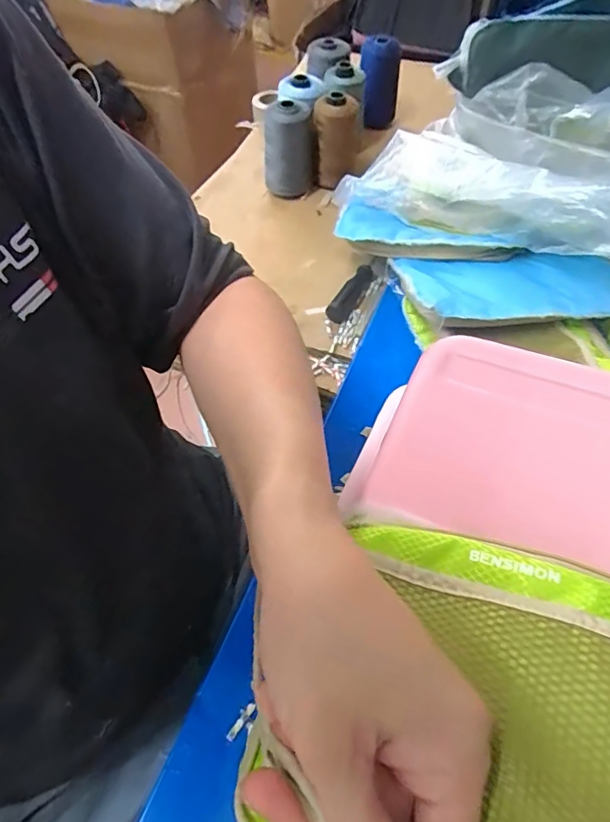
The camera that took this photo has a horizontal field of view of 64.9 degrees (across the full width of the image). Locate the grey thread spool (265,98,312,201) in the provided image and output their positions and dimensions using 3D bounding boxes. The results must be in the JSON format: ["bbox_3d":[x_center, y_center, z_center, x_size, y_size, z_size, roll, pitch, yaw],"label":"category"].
[{"bbox_3d":[-0.023,-0.365,0.674,0.066,0.121,0.058,-2,59,3],"label":"grey thread spool"}]

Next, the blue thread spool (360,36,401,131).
[{"bbox_3d":[0.116,-0.506,0.753,0.058,0.122,0.046,3,59,5],"label":"blue thread spool"}]

